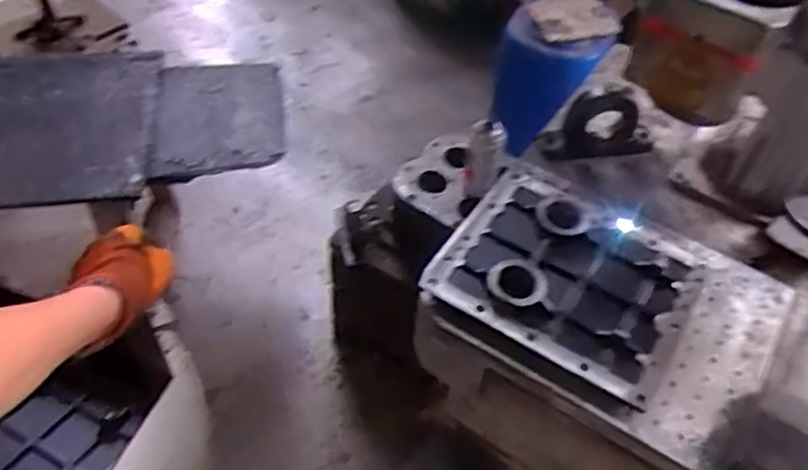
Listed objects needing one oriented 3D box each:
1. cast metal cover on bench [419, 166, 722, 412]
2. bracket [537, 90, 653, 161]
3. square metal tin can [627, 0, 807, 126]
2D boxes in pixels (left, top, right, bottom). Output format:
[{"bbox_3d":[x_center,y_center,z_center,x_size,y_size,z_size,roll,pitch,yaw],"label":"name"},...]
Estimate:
[{"bbox_3d":[0.175,0.034,0.745,0.243,0.033,0.223,28,53,18],"label":"cast metal cover on bench"},{"bbox_3d":[0.243,-0.142,0.886,0.140,0.080,0.050,-5,51,-8],"label":"bracket"},{"bbox_3d":[0.263,-0.174,0.594,0.105,0.108,0.111,29,54,19],"label":"square metal tin can"}]

